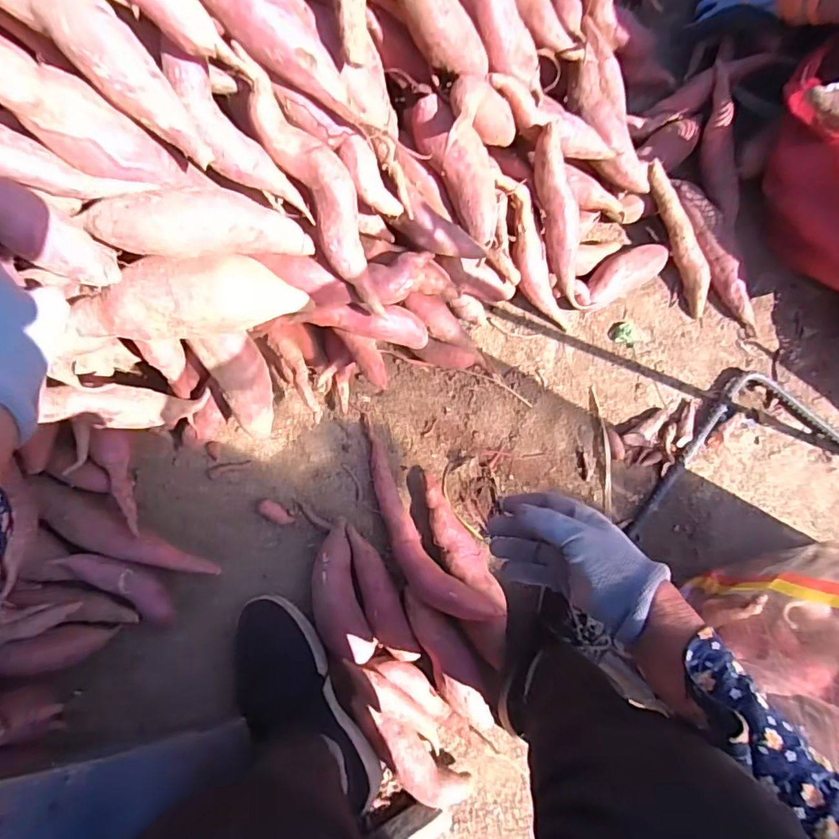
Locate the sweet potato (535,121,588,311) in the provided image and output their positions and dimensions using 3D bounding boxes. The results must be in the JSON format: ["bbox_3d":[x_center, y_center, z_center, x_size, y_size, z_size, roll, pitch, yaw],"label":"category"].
[{"bbox_3d":[0.155,-0.209,0.556,0.037,0.030,0.192,-23,119,-9],"label":"sweet potato"}]

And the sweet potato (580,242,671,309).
[{"bbox_3d":[0.246,-0.177,0.632,0.129,0.041,0.048,-28,89,-9],"label":"sweet potato"}]

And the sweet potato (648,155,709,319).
[{"bbox_3d":[0.321,-0.218,0.626,0.028,0.030,0.195,-30,105,-9],"label":"sweet potato"}]

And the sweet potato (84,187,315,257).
[{"bbox_3d":[-0.151,-0.143,0.384,0.159,0.048,0.039,-10,86,-38],"label":"sweet potato"}]

